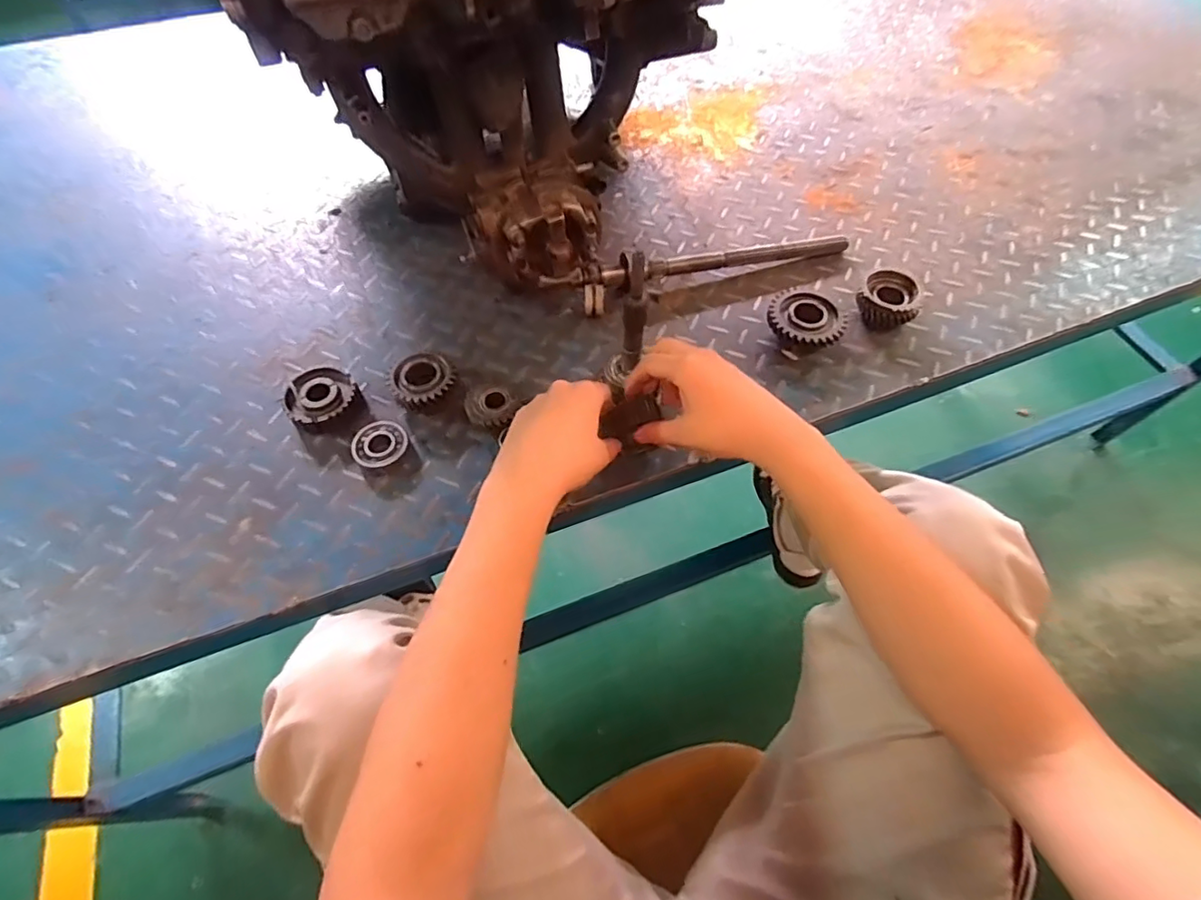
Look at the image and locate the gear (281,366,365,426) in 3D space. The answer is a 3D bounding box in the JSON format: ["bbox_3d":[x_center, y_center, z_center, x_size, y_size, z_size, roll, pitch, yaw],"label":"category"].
[{"bbox_3d":[-0.276,-0.052,0.560,0.068,0.024,0.070,0,61,0],"label":"gear"}]

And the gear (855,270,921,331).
[{"bbox_3d":[0.317,-0.163,0.621,0.062,0.033,0.065,30,66,17],"label":"gear"}]

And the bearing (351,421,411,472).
[{"bbox_3d":[-0.209,-0.003,0.537,0.050,0.022,0.047,0,61,0],"label":"bearing"}]

